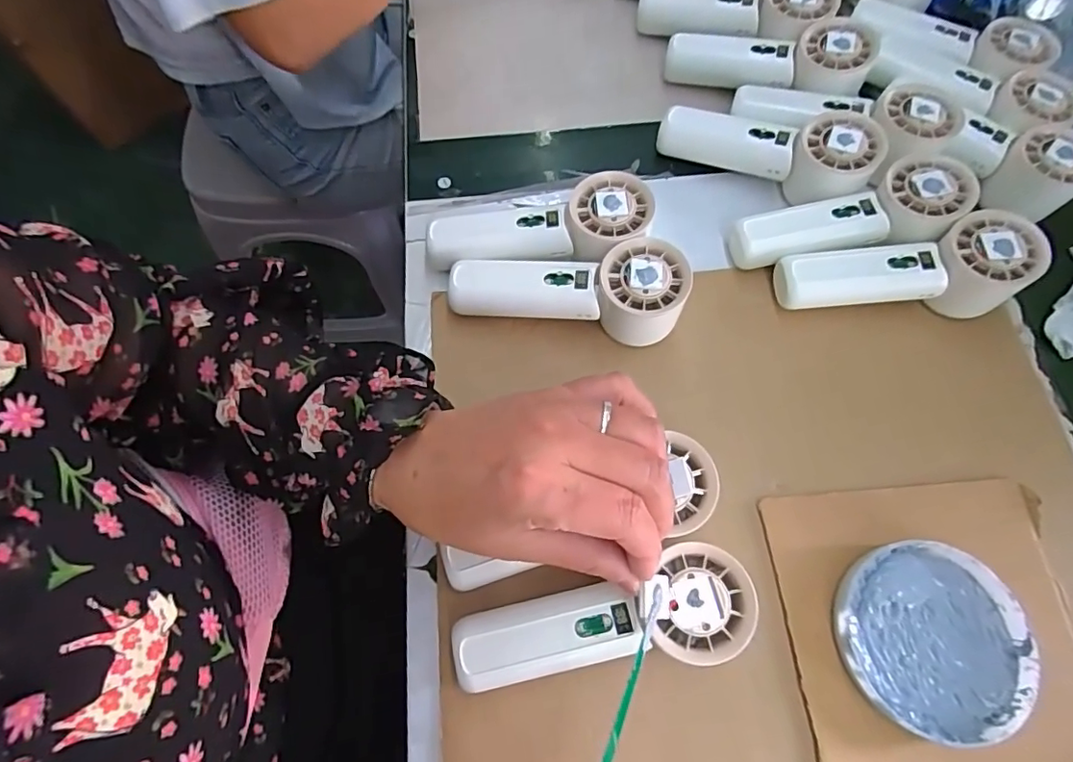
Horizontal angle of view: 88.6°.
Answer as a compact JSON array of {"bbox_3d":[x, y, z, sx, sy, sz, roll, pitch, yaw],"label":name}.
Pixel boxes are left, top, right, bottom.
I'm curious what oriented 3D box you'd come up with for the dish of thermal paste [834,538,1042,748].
[{"bbox_3d":[0.223,0.145,0.309,0.097,0.015,0.101,0,68,0],"label":"dish of thermal paste"}]

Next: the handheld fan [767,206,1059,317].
[{"bbox_3d":[0.250,-0.073,0.377,0.154,0.054,0.052,-4,68,-2],"label":"handheld fan"}]

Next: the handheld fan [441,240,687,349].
[{"bbox_3d":[0.019,-0.056,0.370,0.156,0.055,0.057,-1,68,-1],"label":"handheld fan"}]

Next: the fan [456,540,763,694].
[{"bbox_3d":[0.033,0.128,0.296,0.152,0.051,0.052,-9,69,-4],"label":"fan"}]

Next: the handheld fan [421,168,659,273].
[{"bbox_3d":[0.002,-0.099,0.389,0.152,0.056,0.056,-9,69,-4],"label":"handheld fan"}]

